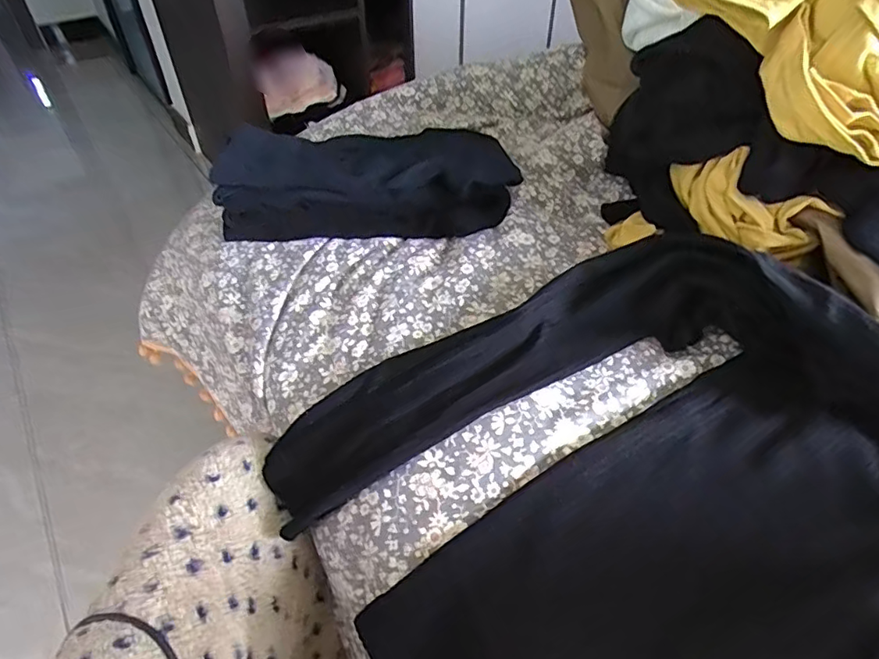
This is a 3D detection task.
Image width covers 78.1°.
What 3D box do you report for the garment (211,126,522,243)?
[{"bbox_3d":[-0.078,-0.160,0.563,0.292,0.062,0.144,-4,45,-3],"label":"garment"}]

